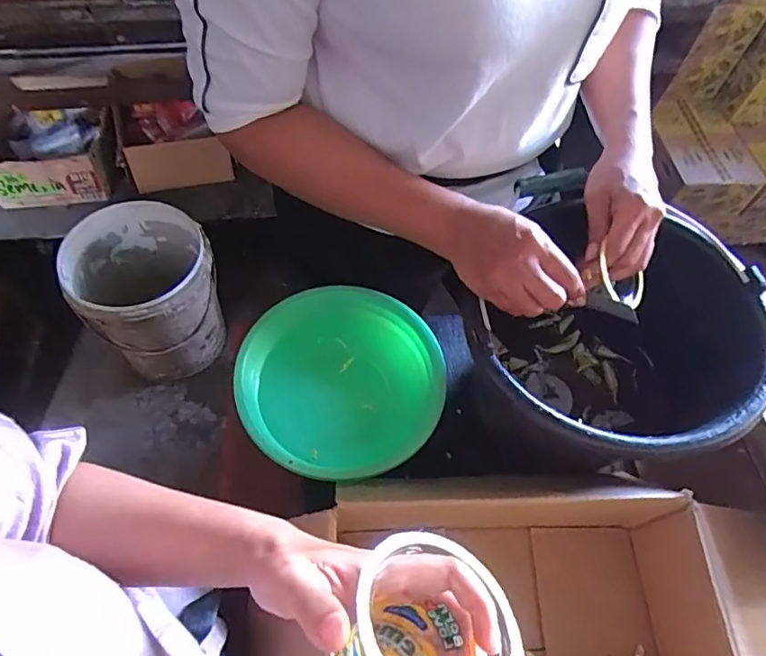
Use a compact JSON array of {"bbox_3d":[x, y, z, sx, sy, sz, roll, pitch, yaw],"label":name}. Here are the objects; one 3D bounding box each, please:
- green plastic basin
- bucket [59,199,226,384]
[{"bbox_3d":[-0.046,0.067,0.618,0.221,0.067,0.225,1,60,-3],"label":"green plastic basin"},{"bbox_3d":[-0.547,-0.081,1.279,0.289,0.339,0.291,1,60,-3],"label":"bucket"}]

